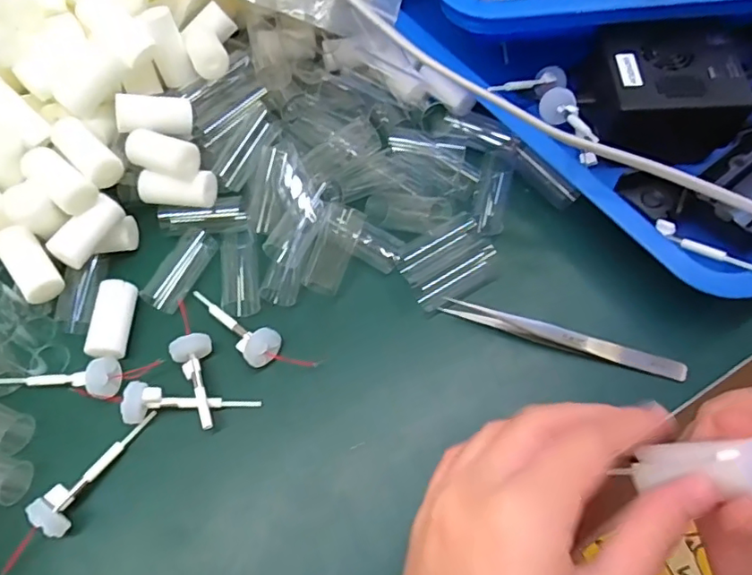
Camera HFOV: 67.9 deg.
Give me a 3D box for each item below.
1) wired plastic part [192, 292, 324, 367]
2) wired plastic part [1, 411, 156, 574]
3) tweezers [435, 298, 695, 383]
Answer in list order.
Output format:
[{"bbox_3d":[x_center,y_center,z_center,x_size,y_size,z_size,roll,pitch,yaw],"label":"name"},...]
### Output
[{"bbox_3d":[-0.072,0.027,0.302,0.082,0.012,0.022,25,67,13],"label":"wired plastic part"},{"bbox_3d":[-0.145,0.095,0.270,0.015,0.018,0.089,26,67,14],"label":"wired plastic part"},{"bbox_3d":[0.100,0.028,0.299,0.130,0.009,0.011,16,65,9],"label":"tweezers"}]

